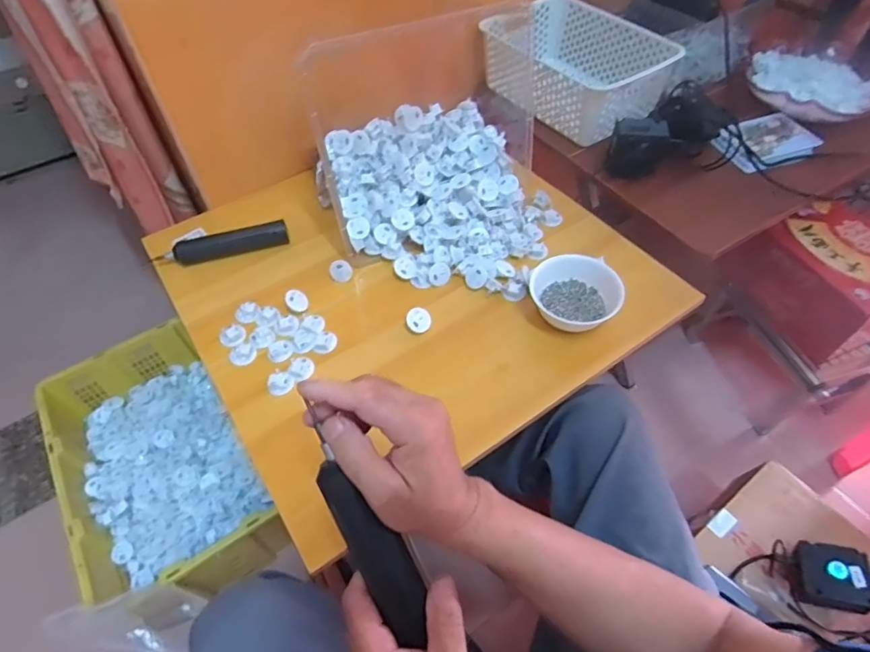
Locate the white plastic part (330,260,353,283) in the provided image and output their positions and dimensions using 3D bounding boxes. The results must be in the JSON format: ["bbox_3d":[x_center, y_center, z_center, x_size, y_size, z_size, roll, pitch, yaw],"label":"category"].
[{"bbox_3d":[-0.131,-0.079,0.727,0.031,0.033,0.013,47,30,-12],"label":"white plastic part"}]

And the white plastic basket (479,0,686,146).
[{"bbox_3d":[0.236,-0.458,0.914,0.209,0.112,0.313,-35,60,-22],"label":"white plastic basket"}]

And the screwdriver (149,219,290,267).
[{"bbox_3d":[-0.315,-0.118,0.764,0.190,0.040,0.029,-15,54,-9],"label":"screwdriver"}]

